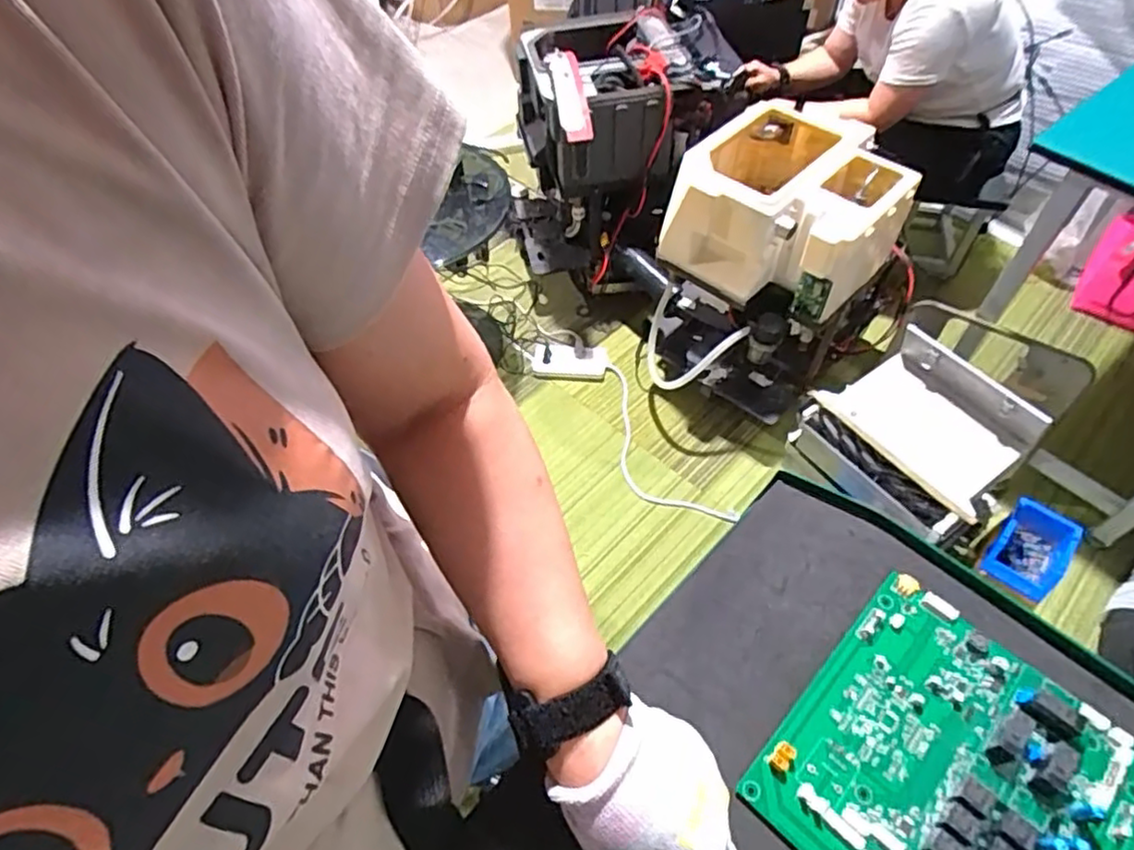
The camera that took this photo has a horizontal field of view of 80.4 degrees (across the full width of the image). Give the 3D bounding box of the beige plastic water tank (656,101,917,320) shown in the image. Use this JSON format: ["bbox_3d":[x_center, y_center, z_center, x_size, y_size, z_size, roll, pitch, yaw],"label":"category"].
[{"bbox_3d":[0.472,-0.463,1.419,0.425,0.245,0.386,31,60,21],"label":"beige plastic water tank"}]

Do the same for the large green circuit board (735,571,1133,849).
[{"bbox_3d":[0.239,0.216,0.426,0.172,0.027,0.200,38,62,25],"label":"large green circuit board"}]

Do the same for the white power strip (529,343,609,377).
[{"bbox_3d":[0.010,-0.172,1.784,0.191,0.035,0.079,8,54,7],"label":"white power strip"}]

